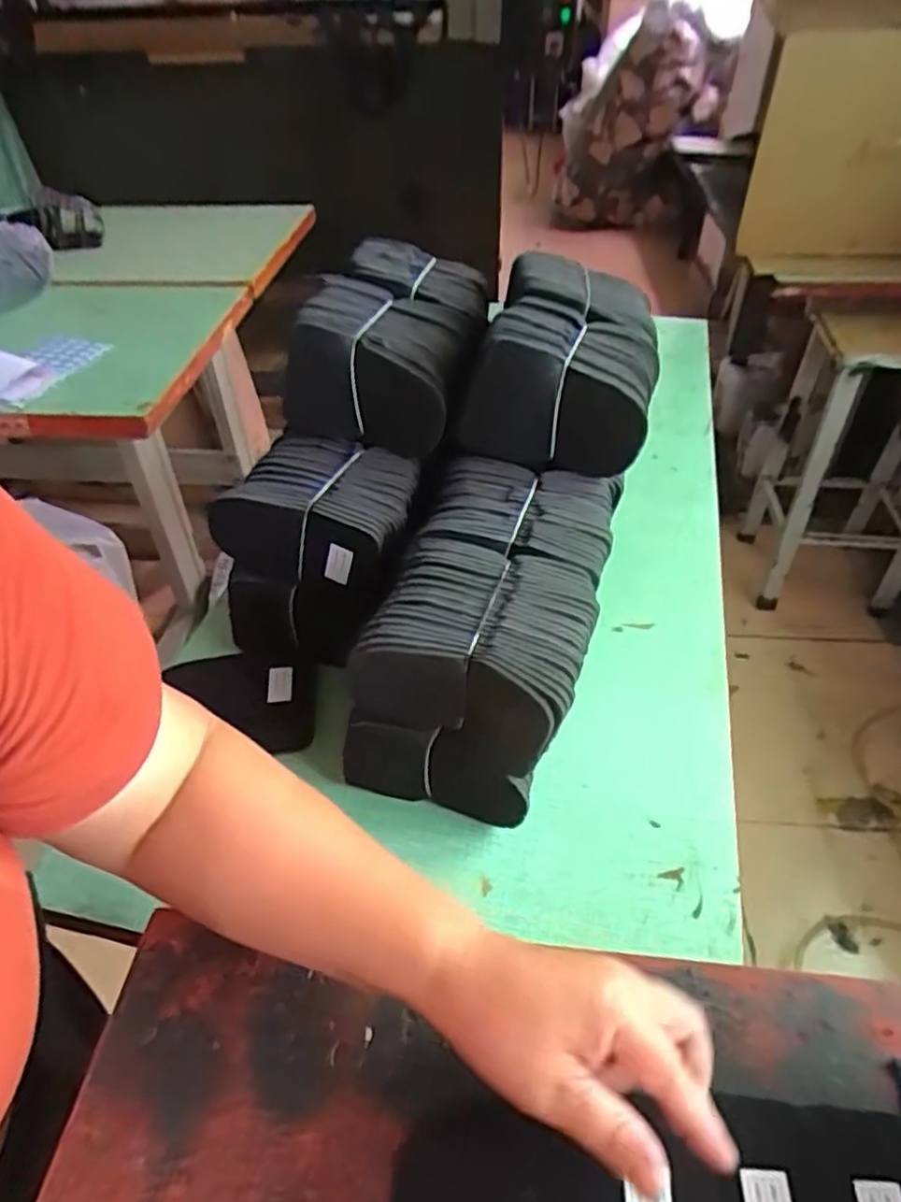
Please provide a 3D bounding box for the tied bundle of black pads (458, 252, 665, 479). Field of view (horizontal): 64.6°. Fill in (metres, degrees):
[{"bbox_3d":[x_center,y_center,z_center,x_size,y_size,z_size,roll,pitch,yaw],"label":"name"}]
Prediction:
[{"bbox_3d":[0.112,-0.215,0.653,0.148,0.125,0.206,11,46,13],"label":"tied bundle of black pads"}]

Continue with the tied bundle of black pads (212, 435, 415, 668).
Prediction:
[{"bbox_3d":[-0.117,-0.044,0.662,0.163,0.172,0.128,7,45,9],"label":"tied bundle of black pads"}]

